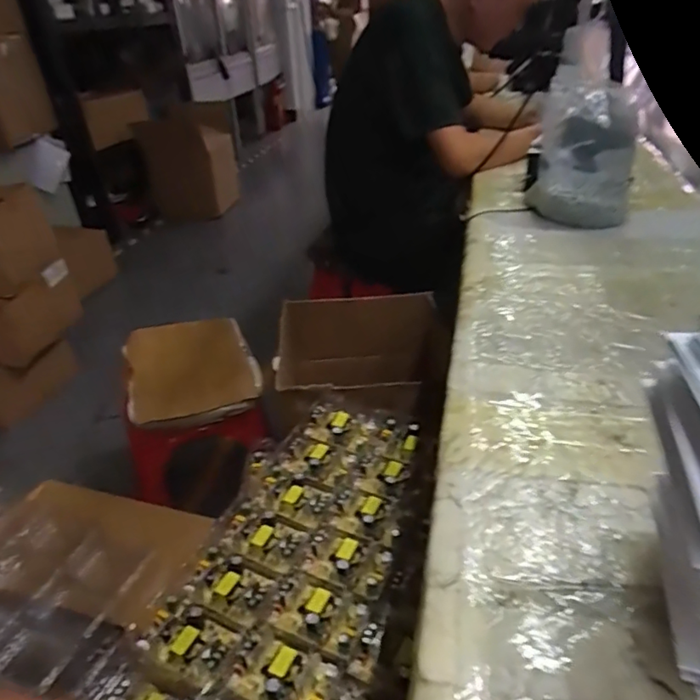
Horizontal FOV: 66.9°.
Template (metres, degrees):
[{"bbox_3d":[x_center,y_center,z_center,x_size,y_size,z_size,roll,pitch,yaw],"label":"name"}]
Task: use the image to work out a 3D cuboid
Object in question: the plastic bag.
[{"bbox_3d":[0.390,-0.329,0.881,0.153,0.200,0.153,14,37,24],"label":"plastic bag"}]

